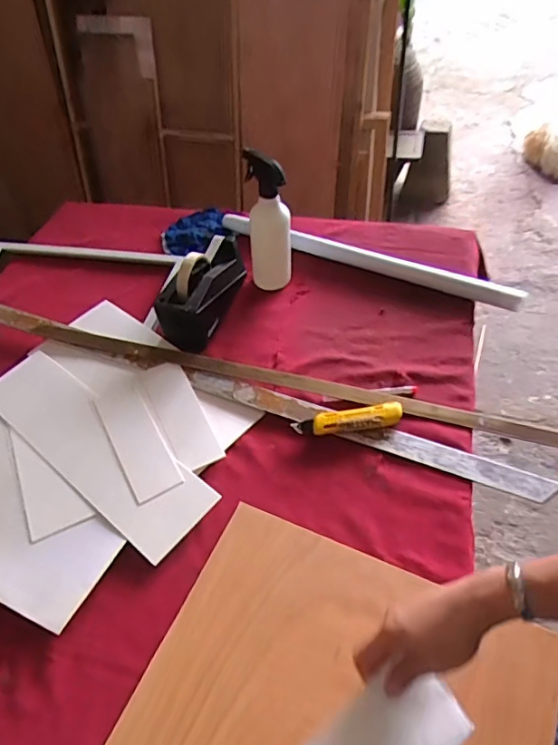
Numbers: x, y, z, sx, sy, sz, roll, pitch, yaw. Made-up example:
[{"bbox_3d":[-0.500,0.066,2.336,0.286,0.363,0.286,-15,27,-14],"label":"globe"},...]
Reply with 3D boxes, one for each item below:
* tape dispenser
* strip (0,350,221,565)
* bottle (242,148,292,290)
[{"bbox_3d":[-0.130,-0.147,0.907,0.088,0.100,0.199,9,53,12],"label":"tape dispenser"},{"bbox_3d":[-0.276,0.097,0.768,0.423,0.009,0.115,31,58,26],"label":"strip"},{"bbox_3d":[-0.016,-0.255,0.913,0.071,0.223,0.067,1,52,6],"label":"bottle"}]

